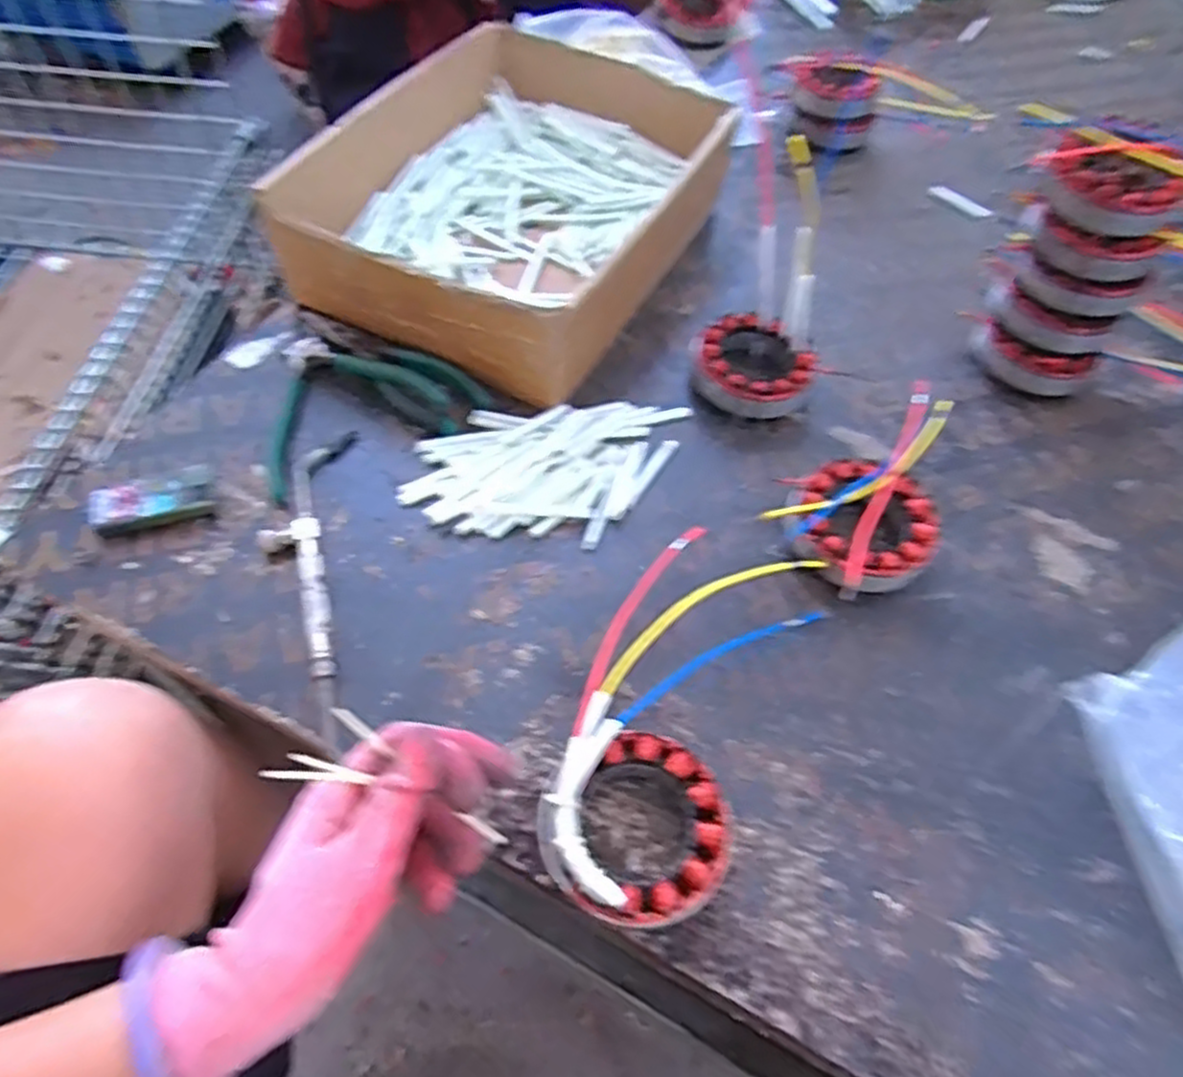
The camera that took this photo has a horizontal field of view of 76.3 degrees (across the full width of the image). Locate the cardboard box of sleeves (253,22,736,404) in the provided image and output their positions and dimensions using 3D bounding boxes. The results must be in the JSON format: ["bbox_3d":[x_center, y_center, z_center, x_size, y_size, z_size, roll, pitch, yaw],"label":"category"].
[{"bbox_3d":[-0.040,-0.287,0.605,0.248,0.087,0.379,23,59,11],"label":"cardboard box of sleeves"}]

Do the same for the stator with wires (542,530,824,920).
[{"bbox_3d":[0.049,0.083,0.402,0.099,0.039,0.230,26,59,13],"label":"stator with wires"}]

